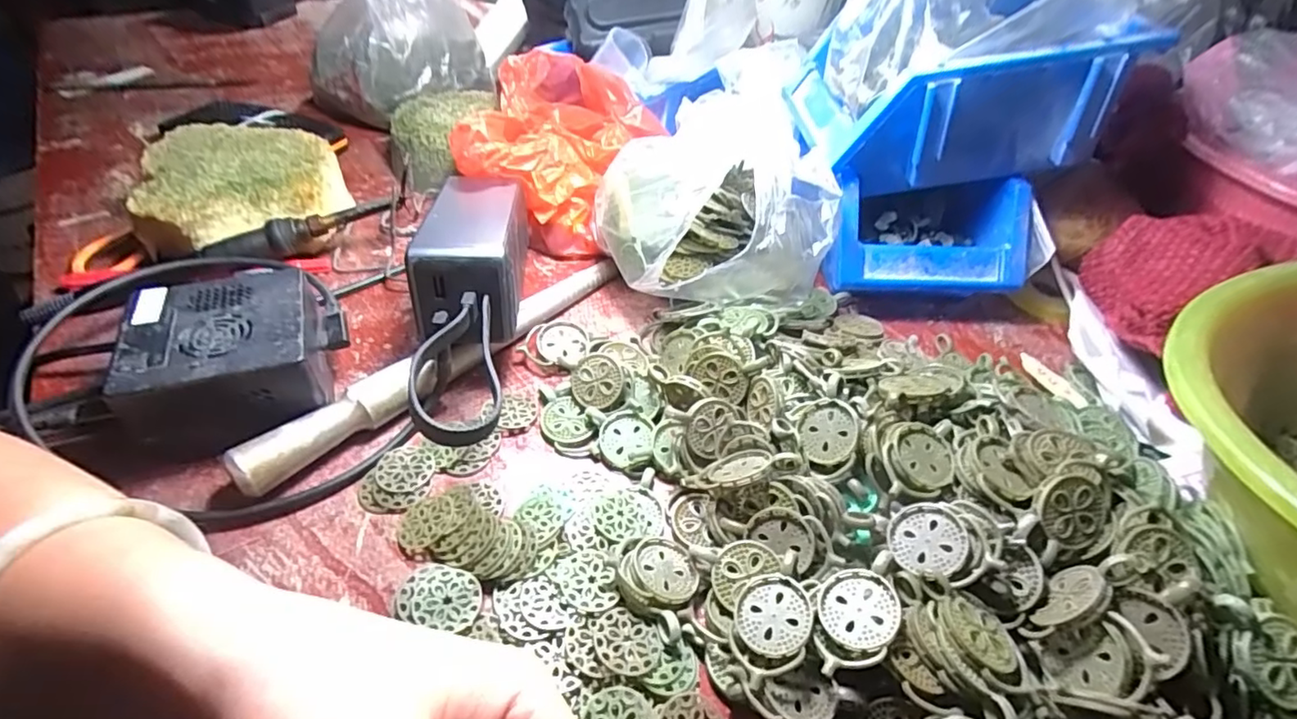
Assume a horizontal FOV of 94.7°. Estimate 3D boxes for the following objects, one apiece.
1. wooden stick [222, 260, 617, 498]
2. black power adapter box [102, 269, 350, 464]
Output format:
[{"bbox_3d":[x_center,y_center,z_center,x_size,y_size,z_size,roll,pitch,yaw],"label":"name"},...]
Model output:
[{"bbox_3d":[-0.099,-0.006,0.324,0.020,0.023,0.234,33,52,25],"label":"wooden stick"},{"bbox_3d":[-0.196,0.003,0.290,0.089,0.049,0.083,-14,49,-17],"label":"black power adapter box"}]

